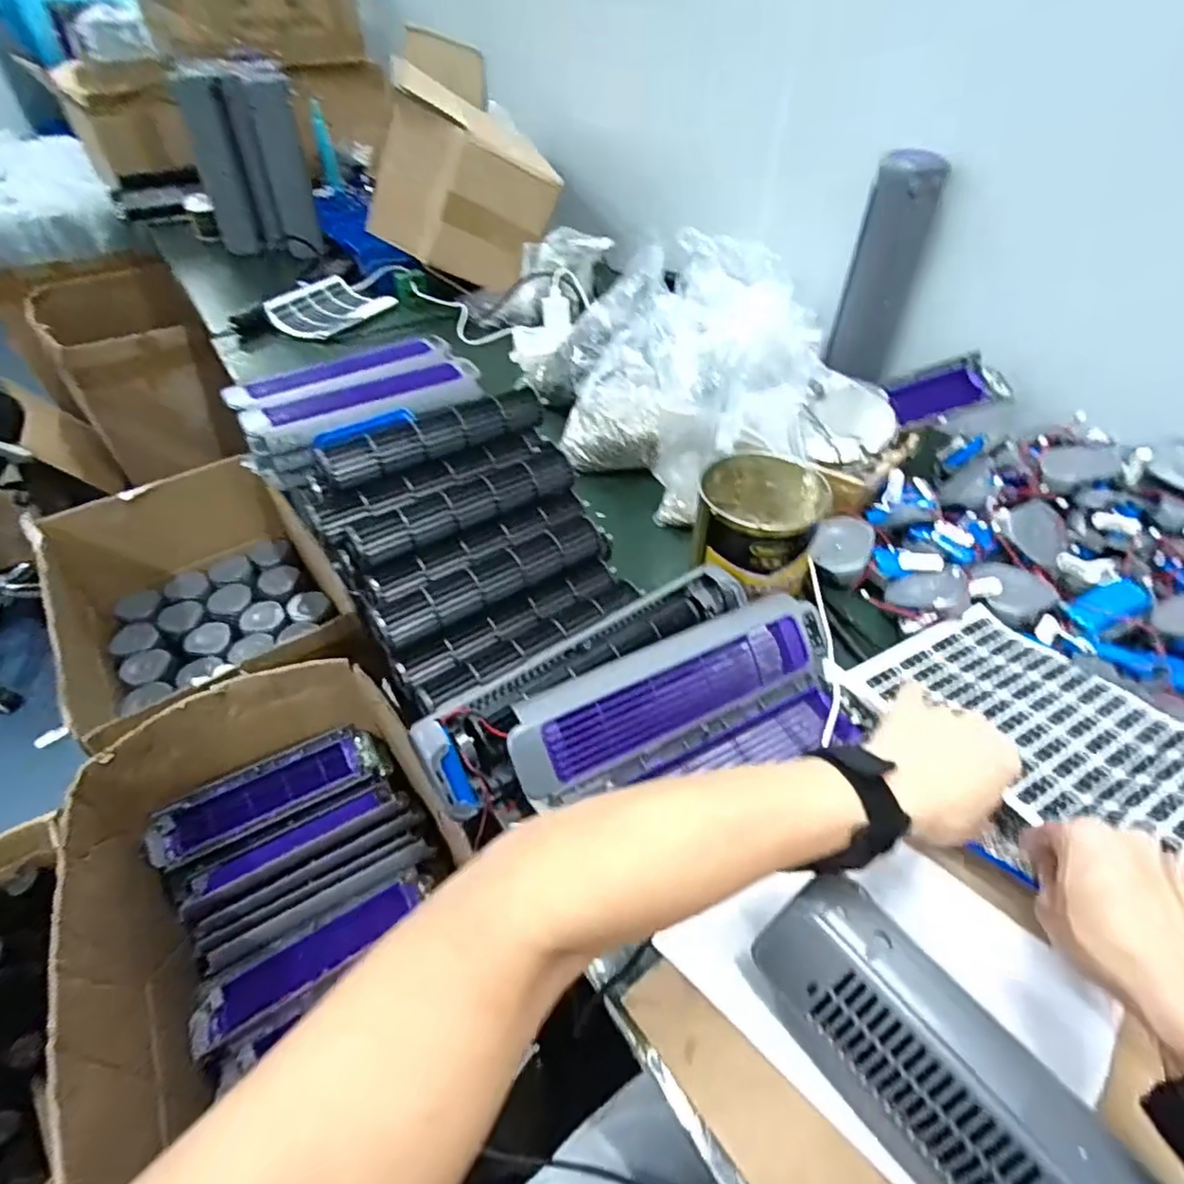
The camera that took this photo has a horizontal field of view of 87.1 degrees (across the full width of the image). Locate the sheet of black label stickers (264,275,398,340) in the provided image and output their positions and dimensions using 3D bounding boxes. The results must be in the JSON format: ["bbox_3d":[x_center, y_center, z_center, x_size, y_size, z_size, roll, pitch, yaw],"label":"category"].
[{"bbox_3d":[-0.474,-0.514,1.132,0.128,0.047,0.208,23,49,20],"label":"sheet of black label stickers"}]

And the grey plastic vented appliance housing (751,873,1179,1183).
[{"bbox_3d":[0.219,0.291,0.313,0.079,0.082,0.305,-29,53,-27],"label":"grey plastic vented appliance housing"}]

